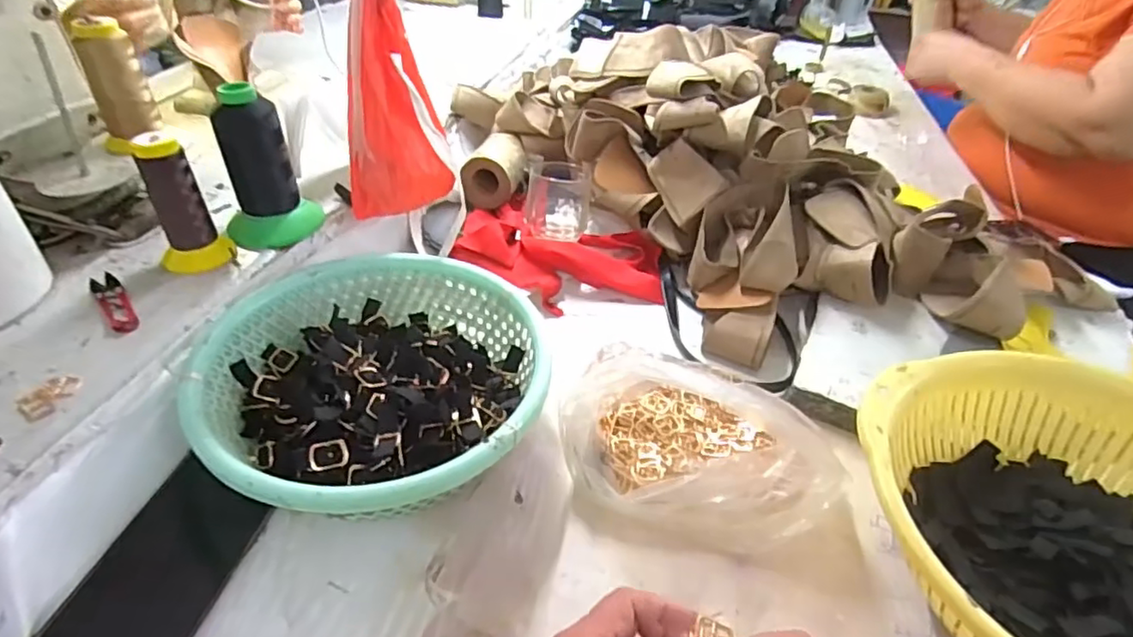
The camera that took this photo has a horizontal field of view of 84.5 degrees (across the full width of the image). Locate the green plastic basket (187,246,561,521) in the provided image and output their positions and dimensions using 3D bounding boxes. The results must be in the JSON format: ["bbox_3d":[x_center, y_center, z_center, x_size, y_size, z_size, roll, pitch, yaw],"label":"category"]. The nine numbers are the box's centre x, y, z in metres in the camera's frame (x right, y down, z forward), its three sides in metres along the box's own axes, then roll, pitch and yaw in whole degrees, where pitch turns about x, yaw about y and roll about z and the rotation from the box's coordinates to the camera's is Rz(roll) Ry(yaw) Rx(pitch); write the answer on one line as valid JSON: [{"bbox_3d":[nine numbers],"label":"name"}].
[{"bbox_3d":[-0.157,0.055,0.532,0.271,0.094,0.285,-14,42,-20],"label":"green plastic basket"}]

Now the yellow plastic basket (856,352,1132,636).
[{"bbox_3d":[0.341,0.147,0.410,0.280,0.088,0.276,4,43,4],"label":"yellow plastic basket"}]

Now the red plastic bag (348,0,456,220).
[{"bbox_3d":[-0.168,-0.198,0.609,0.105,0.230,0.083,-4,40,-9],"label":"red plastic bag"}]

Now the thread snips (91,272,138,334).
[{"bbox_3d":[-0.384,-0.014,0.530,0.020,0.012,0.105,-29,49,-33],"label":"thread snips"}]

